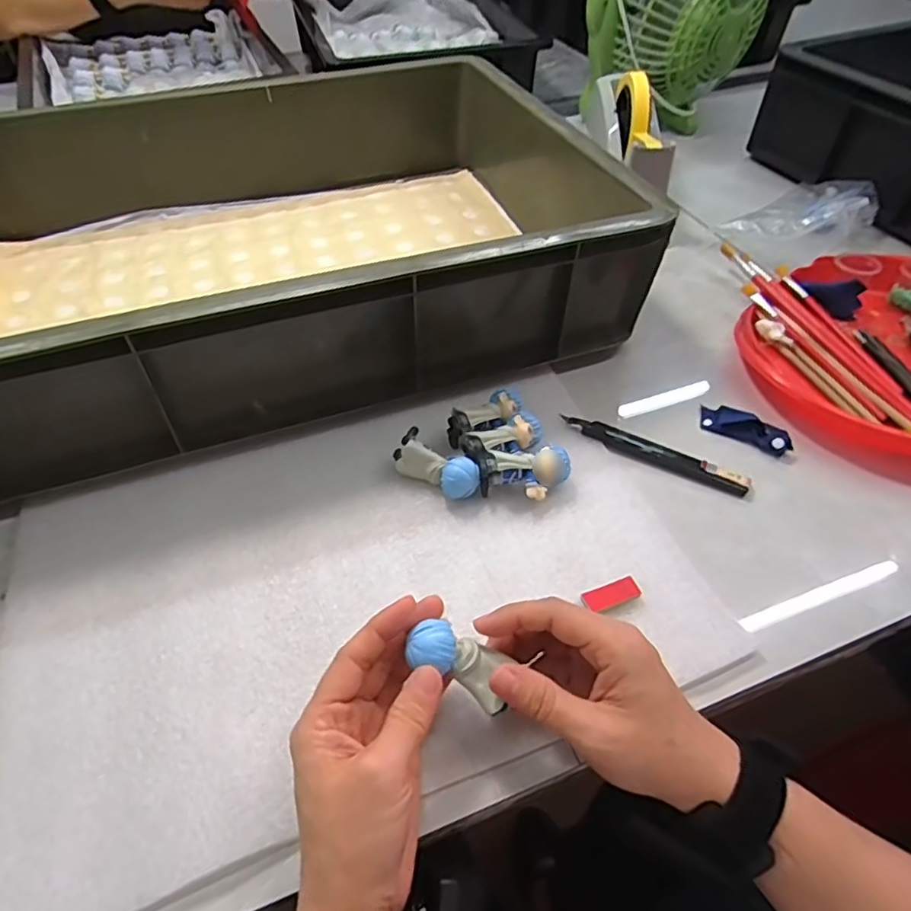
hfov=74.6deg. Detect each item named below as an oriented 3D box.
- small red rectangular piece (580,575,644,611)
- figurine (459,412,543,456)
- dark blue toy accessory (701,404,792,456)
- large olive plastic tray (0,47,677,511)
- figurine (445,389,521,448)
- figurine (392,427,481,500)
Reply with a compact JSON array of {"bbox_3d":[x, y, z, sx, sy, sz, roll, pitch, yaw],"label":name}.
[{"bbox_3d":[0.095,0.084,0.365,0.036,0.004,0.015,-16,50,-12],"label":"small red rectangular piece"},{"bbox_3d":[0.033,-0.009,0.430,0.060,0.031,0.026,-26,52,-19],"label":"figurine"},{"bbox_3d":[0.221,-0.022,0.455,0.068,0.013,0.021,27,55,24],"label":"dark blue toy accessory"},{"bbox_3d":[-0.186,-0.207,0.544,0.582,0.128,0.430,-16,50,-12],"label":"large olive plastic tray"},{"bbox_3d":[0.022,-0.028,0.446,0.058,0.024,0.025,-22,51,-17],"label":"figurine"},{"bbox_3d":[-0.013,0.009,0.417,0.064,0.024,0.028,28,55,24],"label":"figurine"}]

